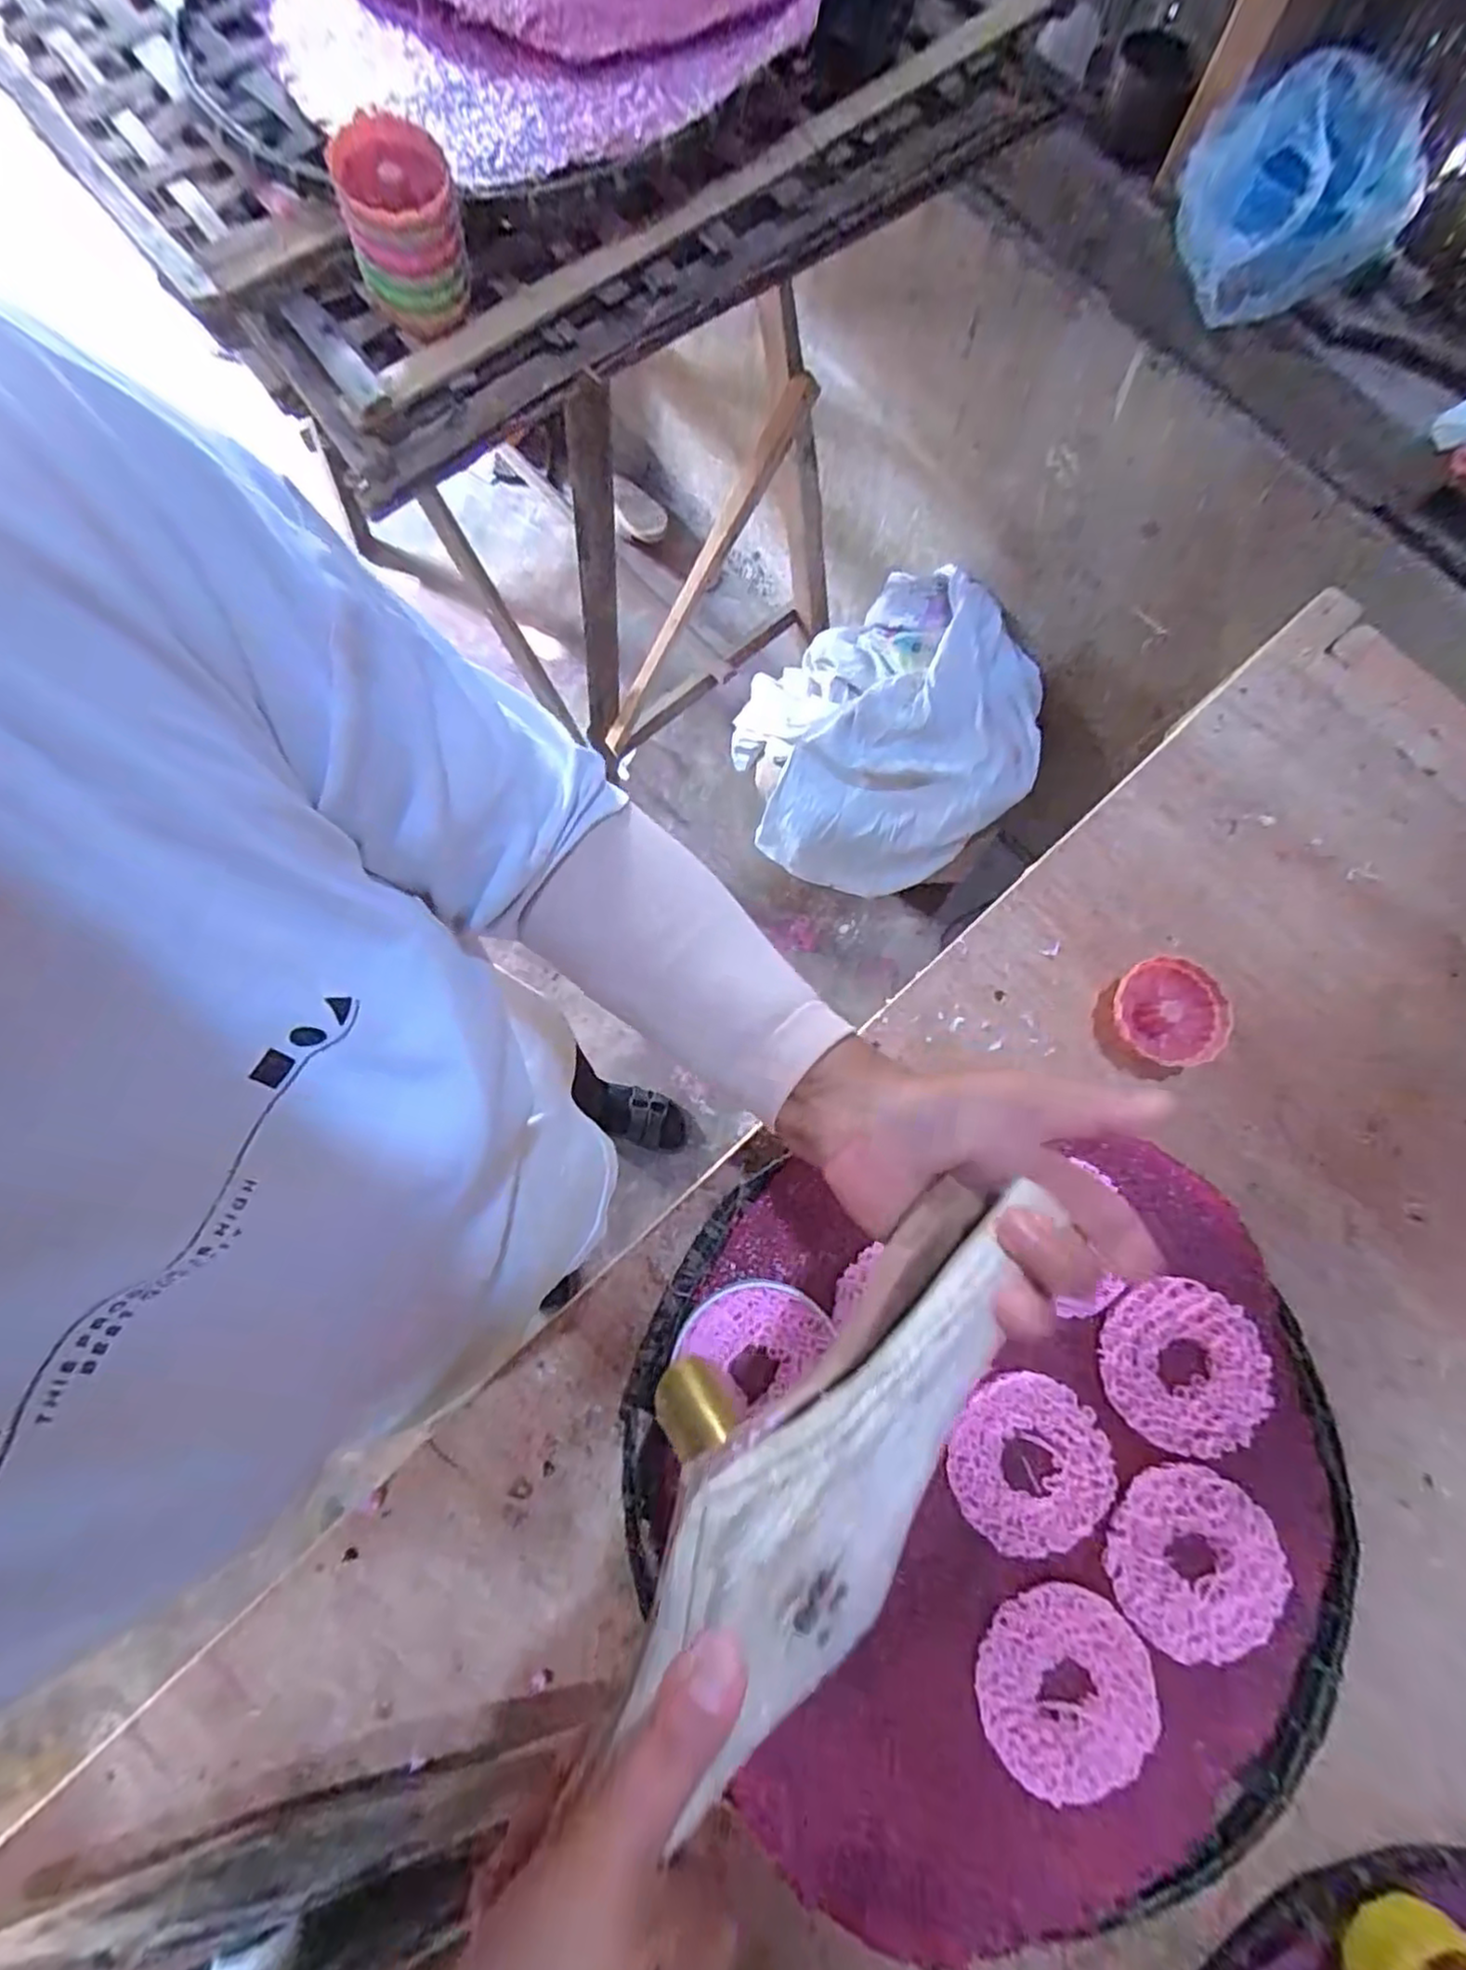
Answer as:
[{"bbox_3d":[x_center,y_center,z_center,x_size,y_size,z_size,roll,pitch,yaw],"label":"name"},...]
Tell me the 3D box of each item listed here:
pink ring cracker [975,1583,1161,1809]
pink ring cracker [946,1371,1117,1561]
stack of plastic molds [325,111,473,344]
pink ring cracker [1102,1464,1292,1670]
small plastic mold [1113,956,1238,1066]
[{"bbox_3d":[0.154,0.327,0.326,0.079,0.005,0.076,0,77,-1],"label":"pink ring cracker"},{"bbox_3d":[0.148,0.238,0.350,0.077,0.004,0.078,0,77,-1],"label":"pink ring cracker"},{"bbox_3d":[-0.188,-0.432,0.410,0.063,0.073,0.079,-24,79,-6],"label":"stack of plastic molds"},{"bbox_3d":[0.222,0.278,0.340,0.079,0.005,0.081,0,77,-1],"label":"pink ring cracker"},{"bbox_3d":[0.250,0.016,0.400,0.054,0.022,0.059,0,77,-1],"label":"small plastic mold"}]

